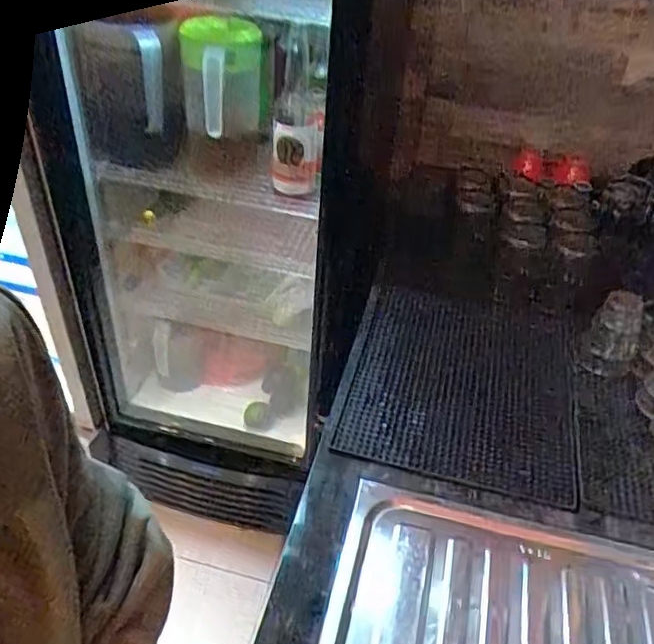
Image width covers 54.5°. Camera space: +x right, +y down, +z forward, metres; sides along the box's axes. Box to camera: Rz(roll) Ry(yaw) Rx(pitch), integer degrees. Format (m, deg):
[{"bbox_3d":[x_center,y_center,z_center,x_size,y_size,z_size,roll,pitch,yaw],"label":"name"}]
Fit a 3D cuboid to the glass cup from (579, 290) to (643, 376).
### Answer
[{"bbox_3d":[0.410,0.020,0.900,0.064,0.115,0.061,2,39,-2],"label":"glass cup"}]

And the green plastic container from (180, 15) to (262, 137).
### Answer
[{"bbox_3d":[-0.163,-0.383,1.006,0.092,0.179,0.101,19,41,16],"label":"green plastic container"}]

